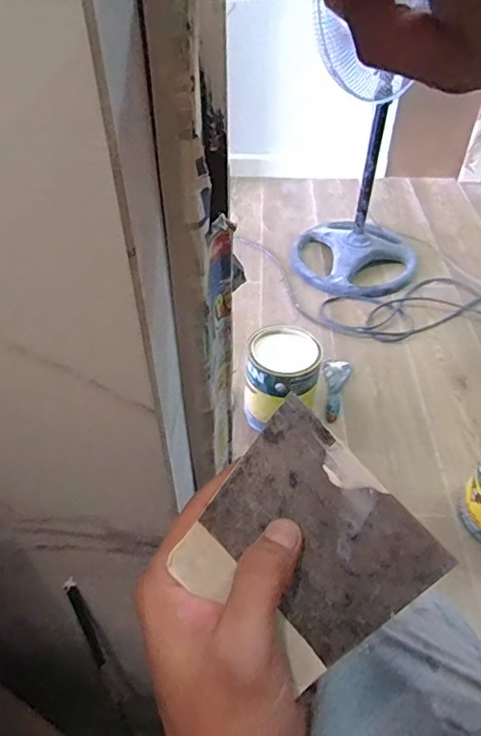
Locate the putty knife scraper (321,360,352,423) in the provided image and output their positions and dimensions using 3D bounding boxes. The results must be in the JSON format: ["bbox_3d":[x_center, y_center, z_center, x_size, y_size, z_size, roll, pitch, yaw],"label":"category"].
[{"bbox_3d":[0.233,0.051,1.296,0.071,0.035,0.226,12,46,12],"label":"putty knife scraper"}]

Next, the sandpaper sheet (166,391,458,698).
[{"bbox_3d":[0.033,0.083,0.239,0.103,0.004,0.094,42,75,8],"label":"sandpaper sheet"}]

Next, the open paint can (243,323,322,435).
[{"bbox_3d":[0.095,0.031,1.171,0.148,0.206,0.162,0,45,0],"label":"open paint can"}]

